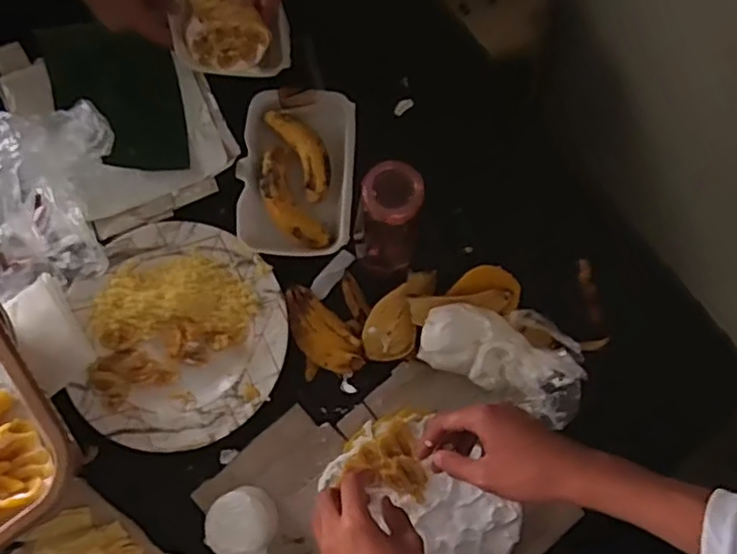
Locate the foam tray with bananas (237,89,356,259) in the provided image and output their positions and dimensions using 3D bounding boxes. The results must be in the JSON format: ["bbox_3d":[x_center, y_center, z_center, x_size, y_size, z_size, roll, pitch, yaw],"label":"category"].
[{"bbox_3d":[-0.075,-0.112,0.689,0.115,0.030,0.178,1,77,1],"label":"foam tray with bananas"}]

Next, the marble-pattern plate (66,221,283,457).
[{"bbox_3d":[-0.189,0.055,0.653,0.204,0.025,0.221,0,77,1],"label":"marble-pattern plate"}]

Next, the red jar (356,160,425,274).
[{"bbox_3d":[0.017,-0.043,0.596,0.058,0.207,0.052,21,78,5],"label":"red jar"}]

